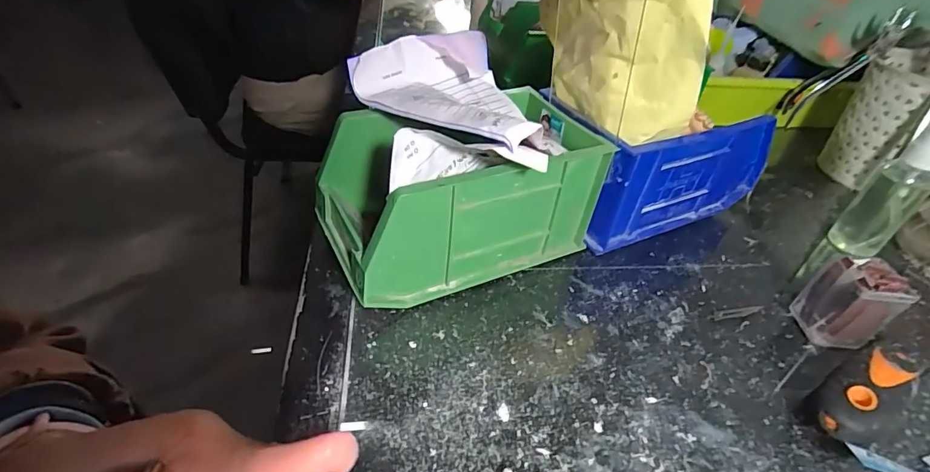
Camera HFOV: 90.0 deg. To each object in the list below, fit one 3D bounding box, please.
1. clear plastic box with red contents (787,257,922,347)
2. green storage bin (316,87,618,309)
[{"bbox_3d":[0.238,0.041,0.288,0.034,0.053,0.032,5,40,-1],"label":"clear plastic box with red contents"},{"bbox_3d":[-0.005,-0.029,0.315,0.171,0.087,0.097,-16,45,-24],"label":"green storage bin"}]

